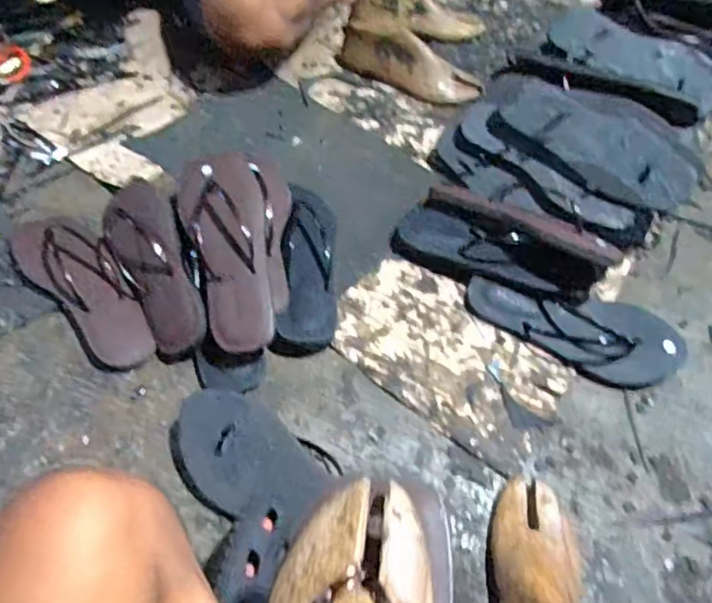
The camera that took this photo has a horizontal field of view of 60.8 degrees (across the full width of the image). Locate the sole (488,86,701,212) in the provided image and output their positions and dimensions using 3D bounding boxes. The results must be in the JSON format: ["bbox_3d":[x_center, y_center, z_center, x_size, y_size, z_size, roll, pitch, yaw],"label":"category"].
[{"bbox_3d":[0.300,-0.198,0.768,0.257,0.094,0.015,35,27,16],"label":"sole"}]

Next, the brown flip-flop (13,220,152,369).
[{"bbox_3d":[-0.328,-0.027,0.724,0.271,0.041,0.093,40,61,21],"label":"brown flip-flop"}]

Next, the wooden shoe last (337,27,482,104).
[{"bbox_3d":[0.088,-0.387,0.988,0.240,0.072,0.065,22,56,11],"label":"wooden shoe last"}]

